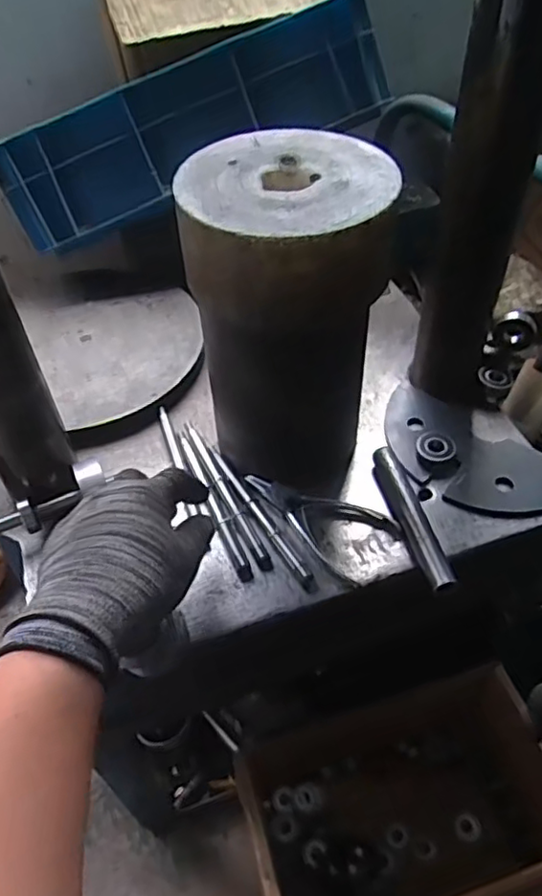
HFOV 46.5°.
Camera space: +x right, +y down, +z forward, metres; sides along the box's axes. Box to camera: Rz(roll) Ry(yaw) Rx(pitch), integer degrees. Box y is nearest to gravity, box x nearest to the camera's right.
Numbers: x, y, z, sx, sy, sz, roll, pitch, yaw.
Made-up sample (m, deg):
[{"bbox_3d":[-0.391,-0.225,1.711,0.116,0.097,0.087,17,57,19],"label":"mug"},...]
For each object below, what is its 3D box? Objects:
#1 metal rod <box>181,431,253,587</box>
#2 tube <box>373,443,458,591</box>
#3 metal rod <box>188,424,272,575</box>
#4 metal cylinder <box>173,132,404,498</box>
[{"bbox_3d":[-0.052,0.042,0.545,0.014,0.008,0.164,-19,50,-14],"label":"metal rod"},{"bbox_3d":[0.115,0.058,0.522,0.021,0.019,0.138,-13,49,-9],"label":"tube"},{"bbox_3d":[-0.041,0.035,0.549,0.012,0.009,0.169,-22,51,-15],"label":"metal rod"},{"bbox_3d":[0.014,-0.091,0.501,0.133,0.251,0.139,2,49,5],"label":"metal cylinder"}]

